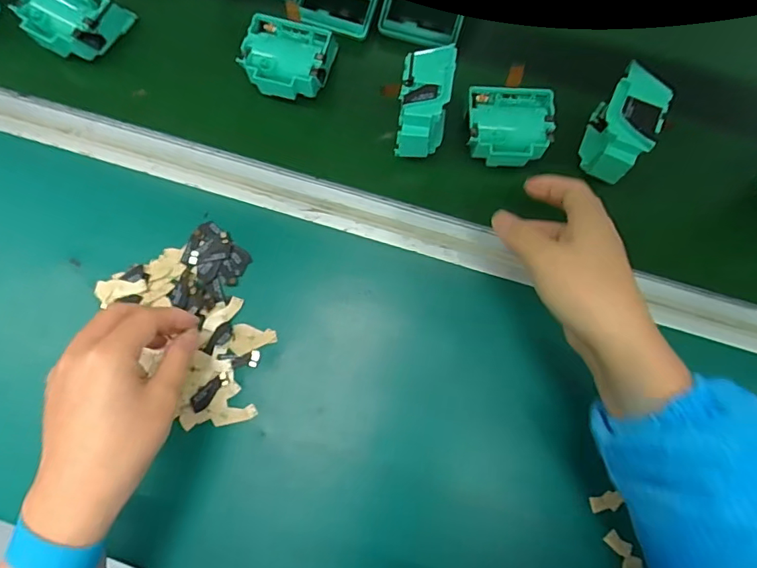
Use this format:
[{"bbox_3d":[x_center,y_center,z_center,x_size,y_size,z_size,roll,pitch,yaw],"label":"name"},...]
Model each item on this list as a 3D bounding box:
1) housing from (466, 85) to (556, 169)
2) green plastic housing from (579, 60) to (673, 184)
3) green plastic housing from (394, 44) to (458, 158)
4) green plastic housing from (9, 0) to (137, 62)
[{"bbox_3d":[0.116,-0.137,0.434,0.074,0.026,0.067,2,83,7],"label":"housing"},{"bbox_3d":[0.204,-0.129,0.418,0.043,0.068,0.080,22,86,8],"label":"green plastic housing"},{"bbox_3d":[0.041,-0.152,0.427,0.041,0.068,0.083,11,85,7],"label":"green plastic housing"},{"bbox_3d":[-0.289,-0.252,0.475,0.079,0.049,0.076,29,87,9],"label":"green plastic housing"}]

